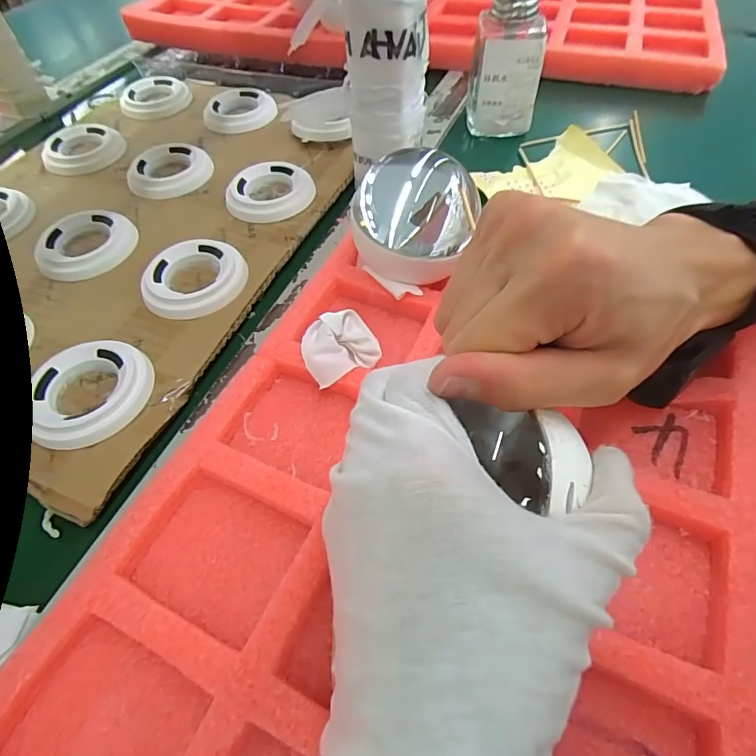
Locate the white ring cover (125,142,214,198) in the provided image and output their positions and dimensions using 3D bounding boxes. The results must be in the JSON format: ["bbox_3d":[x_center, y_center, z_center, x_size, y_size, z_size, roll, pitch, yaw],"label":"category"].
[{"bbox_3d":[-0.181,-0.181,0.403,0.068,0.014,0.064,-15,55,-8],"label":"white ring cover"}]

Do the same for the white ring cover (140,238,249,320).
[{"bbox_3d":[-0.127,-0.069,0.320,0.068,0.014,0.063,-15,55,-8],"label":"white ring cover"}]

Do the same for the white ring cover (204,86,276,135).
[{"bbox_3d":[-0.138,-0.267,0.461,0.070,0.018,0.062,-14,55,-8],"label":"white ring cover"}]

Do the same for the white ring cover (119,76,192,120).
[{"bbox_3d":[-0.235,-0.296,0.487,0.070,0.017,0.065,-22,56,-13],"label":"white ring cover"}]

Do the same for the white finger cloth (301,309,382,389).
[{"bbox_3d":[-0.022,-0.019,0.256,0.043,0.009,0.038,-25,76,-30],"label":"white finger cloth"}]

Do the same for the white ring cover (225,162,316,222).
[{"bbox_3d":[-0.088,-0.151,0.376,0.070,0.015,0.061,-18,55,-10],"label":"white ring cover"}]

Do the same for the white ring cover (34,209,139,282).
[{"bbox_3d":[-0.219,-0.101,0.349,0.067,0.013,0.065,-17,55,-9],"label":"white ring cover"}]

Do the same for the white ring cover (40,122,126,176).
[{"bbox_3d":[-0.274,-0.213,0.428,0.063,0.017,0.060,-9,54,-3],"label":"white ring cover"}]

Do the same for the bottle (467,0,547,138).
[{"bbox_3d":[0.113,-0.279,0.403,0.060,0.117,0.044,7,55,8],"label":"bottle"}]

